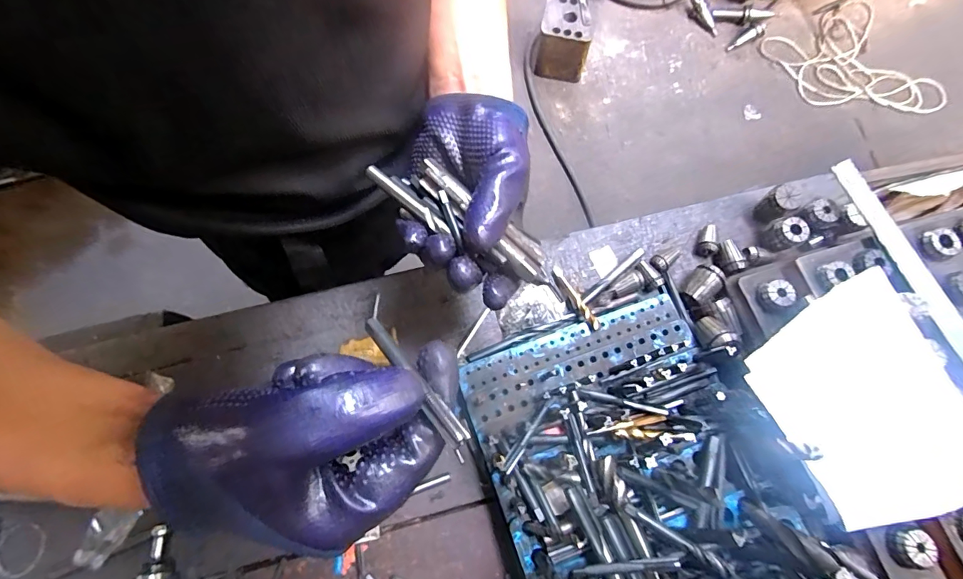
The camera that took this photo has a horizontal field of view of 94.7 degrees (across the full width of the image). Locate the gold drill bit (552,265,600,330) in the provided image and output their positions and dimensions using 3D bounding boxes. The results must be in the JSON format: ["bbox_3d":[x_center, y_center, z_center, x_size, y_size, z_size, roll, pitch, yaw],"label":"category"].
[{"bbox_3d":[0.097,0.008,0.458,0.009,0.008,0.079,-27,64,-8],"label":"gold drill bit"}]

